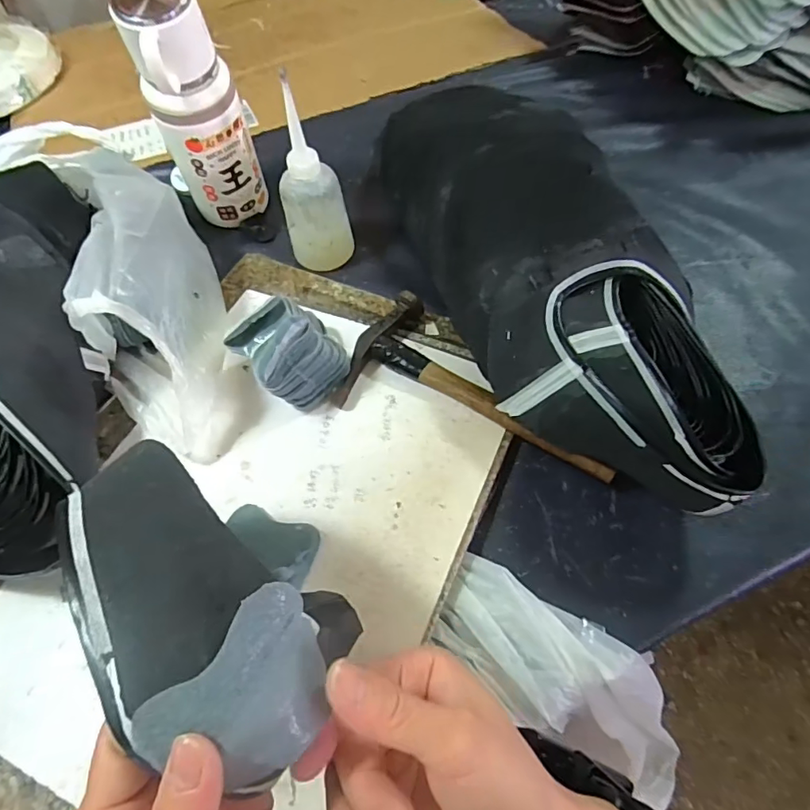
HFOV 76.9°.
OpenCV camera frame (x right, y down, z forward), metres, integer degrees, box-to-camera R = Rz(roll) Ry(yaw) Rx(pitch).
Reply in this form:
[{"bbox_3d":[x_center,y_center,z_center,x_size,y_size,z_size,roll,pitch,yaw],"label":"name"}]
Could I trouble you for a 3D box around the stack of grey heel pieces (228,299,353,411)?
[{"bbox_3d":[-0.096,-0.045,0.426,0.069,0.075,0.064,-49,51,1],"label":"stack of grey heel pieces"}]

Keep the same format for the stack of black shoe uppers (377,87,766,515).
[{"bbox_3d":[0.109,-0.129,0.446,0.163,0.117,0.486,-17,59,-8],"label":"stack of black shoe uppers"}]

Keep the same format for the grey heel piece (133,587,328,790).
[{"bbox_3d":[-0.054,0.105,0.185,0.052,0.014,0.067,45,69,-14],"label":"grey heel piece"}]

